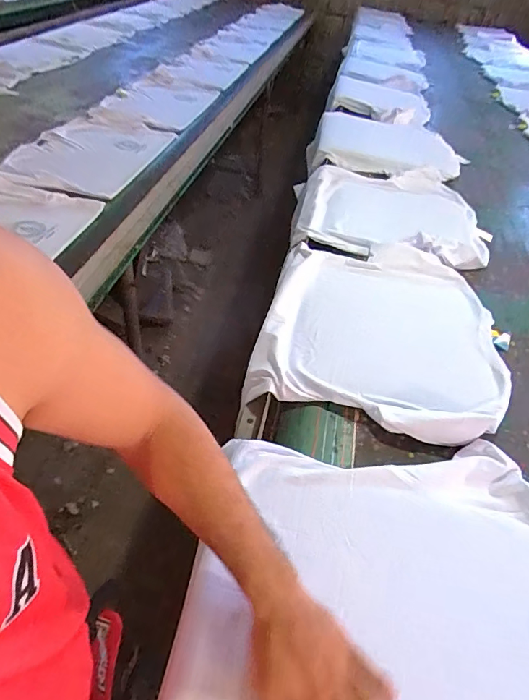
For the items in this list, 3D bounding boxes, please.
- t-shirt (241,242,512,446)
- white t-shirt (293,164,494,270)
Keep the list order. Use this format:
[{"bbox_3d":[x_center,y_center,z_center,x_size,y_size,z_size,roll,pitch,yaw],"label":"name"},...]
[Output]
[{"bbox_3d":[0.247,-0.064,0.930,0.476,0.040,0.547,13,45,6],"label":"t-shirt"},{"bbox_3d":[0.365,-0.412,1.312,0.527,0.050,0.515,9,43,2],"label":"white t-shirt"}]

